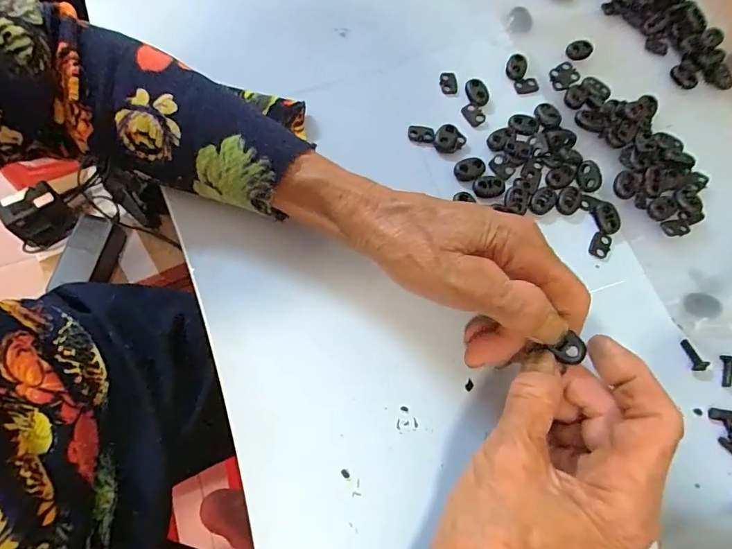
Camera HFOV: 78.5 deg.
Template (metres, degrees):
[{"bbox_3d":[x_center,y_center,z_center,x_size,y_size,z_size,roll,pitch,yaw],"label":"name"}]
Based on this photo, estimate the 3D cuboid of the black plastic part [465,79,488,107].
[{"bbox_3d":[0.081,-0.133,0.328,0.015,0.005,0.024,-12,69,-6],"label":"black plastic part"}]

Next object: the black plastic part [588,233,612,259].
[{"bbox_3d":[0.156,-0.019,0.298,0.012,0.004,0.018,25,69,9],"label":"black plastic part"}]

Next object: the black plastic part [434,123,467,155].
[{"bbox_3d":[0.058,-0.094,0.314,0.020,0.004,0.021,1,68,-1],"label":"black plastic part"}]

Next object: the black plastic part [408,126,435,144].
[{"bbox_3d":[0.039,-0.098,0.316,0.018,0.004,0.013,10,68,3],"label":"black plastic part"}]

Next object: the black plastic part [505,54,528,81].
[{"bbox_3d":[0.114,-0.157,0.338,0.015,0.005,0.023,25,69,8],"label":"black plastic part"}]

